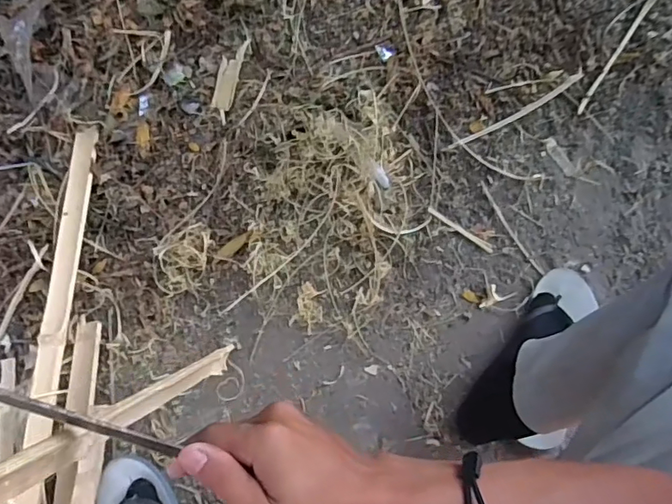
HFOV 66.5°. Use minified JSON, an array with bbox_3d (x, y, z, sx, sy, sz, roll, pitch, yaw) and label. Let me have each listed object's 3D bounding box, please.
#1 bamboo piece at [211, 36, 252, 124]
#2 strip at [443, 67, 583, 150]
[{"bbox_3d":[-0.161,-0.260,0.768,0.031,0.009,0.128,18,90,5],"label":"bamboo piece"},{"bbox_3d":[0.292,-0.226,0.833,0.269,0.014,0.016,-31,78,-7],"label":"strip"}]

